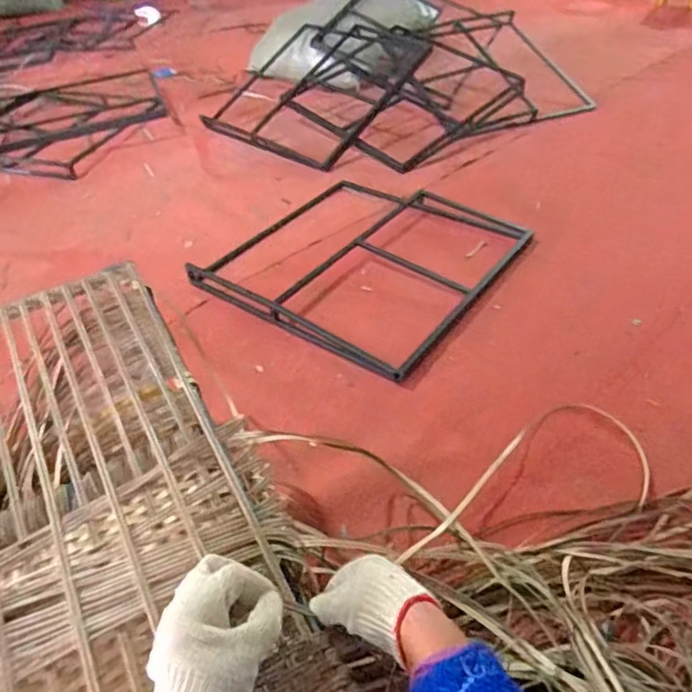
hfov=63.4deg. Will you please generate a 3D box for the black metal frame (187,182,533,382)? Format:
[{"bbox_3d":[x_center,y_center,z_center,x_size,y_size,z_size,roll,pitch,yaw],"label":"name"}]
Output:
[{"bbox_3d":[0.053,-0.248,1.386,0.606,0.065,0.665,28,52,26],"label":"black metal frame"}]

